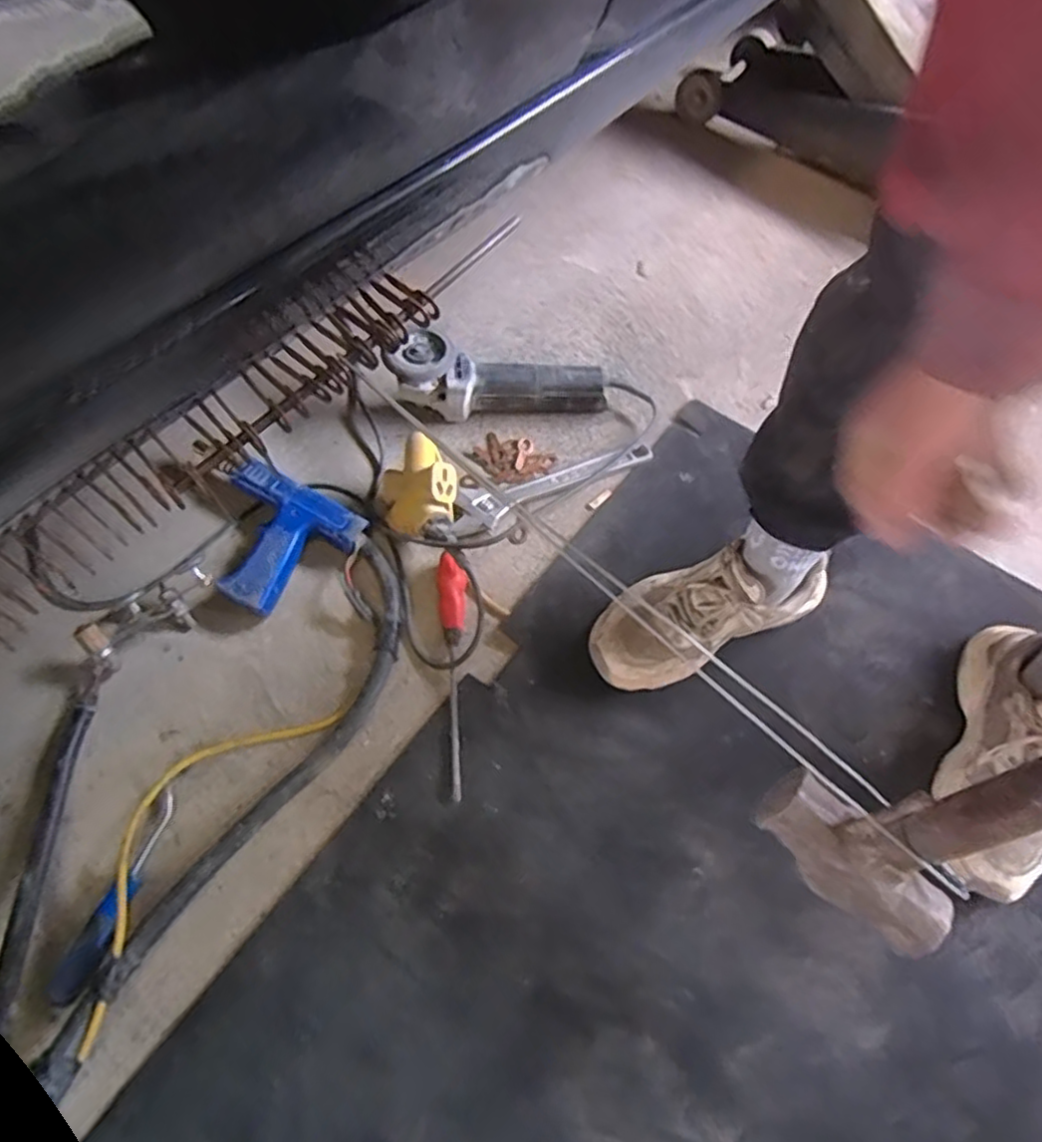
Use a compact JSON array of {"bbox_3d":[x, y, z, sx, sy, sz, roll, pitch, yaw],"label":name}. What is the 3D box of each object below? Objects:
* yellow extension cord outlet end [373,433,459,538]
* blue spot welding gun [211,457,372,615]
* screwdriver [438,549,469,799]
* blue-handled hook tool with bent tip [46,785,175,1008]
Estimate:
[{"bbox_3d":[-0.114,-0.089,0.759,0.103,0.048,0.101,-39,66,23],"label":"yellow extension cord outlet end"},{"bbox_3d":[-0.278,-0.041,0.745,0.159,0.044,0.157,37,66,15],"label":"blue spot welding gun"},{"bbox_3d":[-0.064,0.098,0.687,0.029,0.025,0.251,-4,62,-6],"label":"screwdriver"},{"bbox_3d":[-0.344,0.274,0.577,0.029,0.024,0.170,14,62,4],"label":"blue-handled hook tool with bent tip"}]

